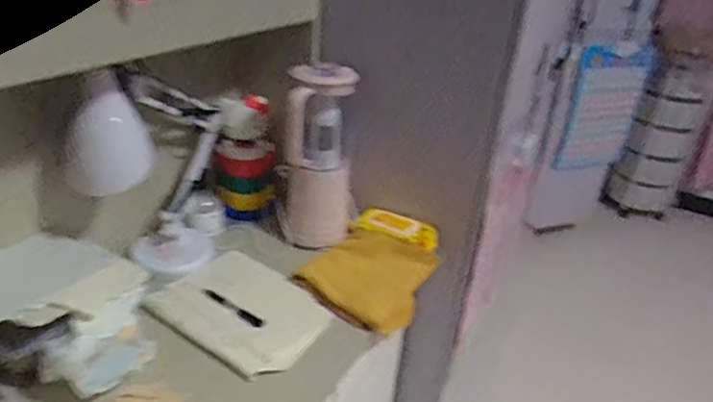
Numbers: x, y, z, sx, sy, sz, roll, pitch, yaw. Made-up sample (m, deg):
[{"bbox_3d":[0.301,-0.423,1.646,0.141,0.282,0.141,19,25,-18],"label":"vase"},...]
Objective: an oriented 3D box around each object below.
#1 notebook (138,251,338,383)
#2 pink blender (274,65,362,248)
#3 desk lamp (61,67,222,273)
[{"bbox_3d":[-0.179,0.178,0.888,0.246,0.017,0.223,25,28,22],"label":"notebook"},{"bbox_3d":[-0.071,-0.086,1.038,0.140,0.336,0.123,-1,29,-12],"label":"pink blender"},{"bbox_3d":[-0.350,-0.065,0.947,0.175,0.362,0.306,3,28,-3],"label":"desk lamp"}]

